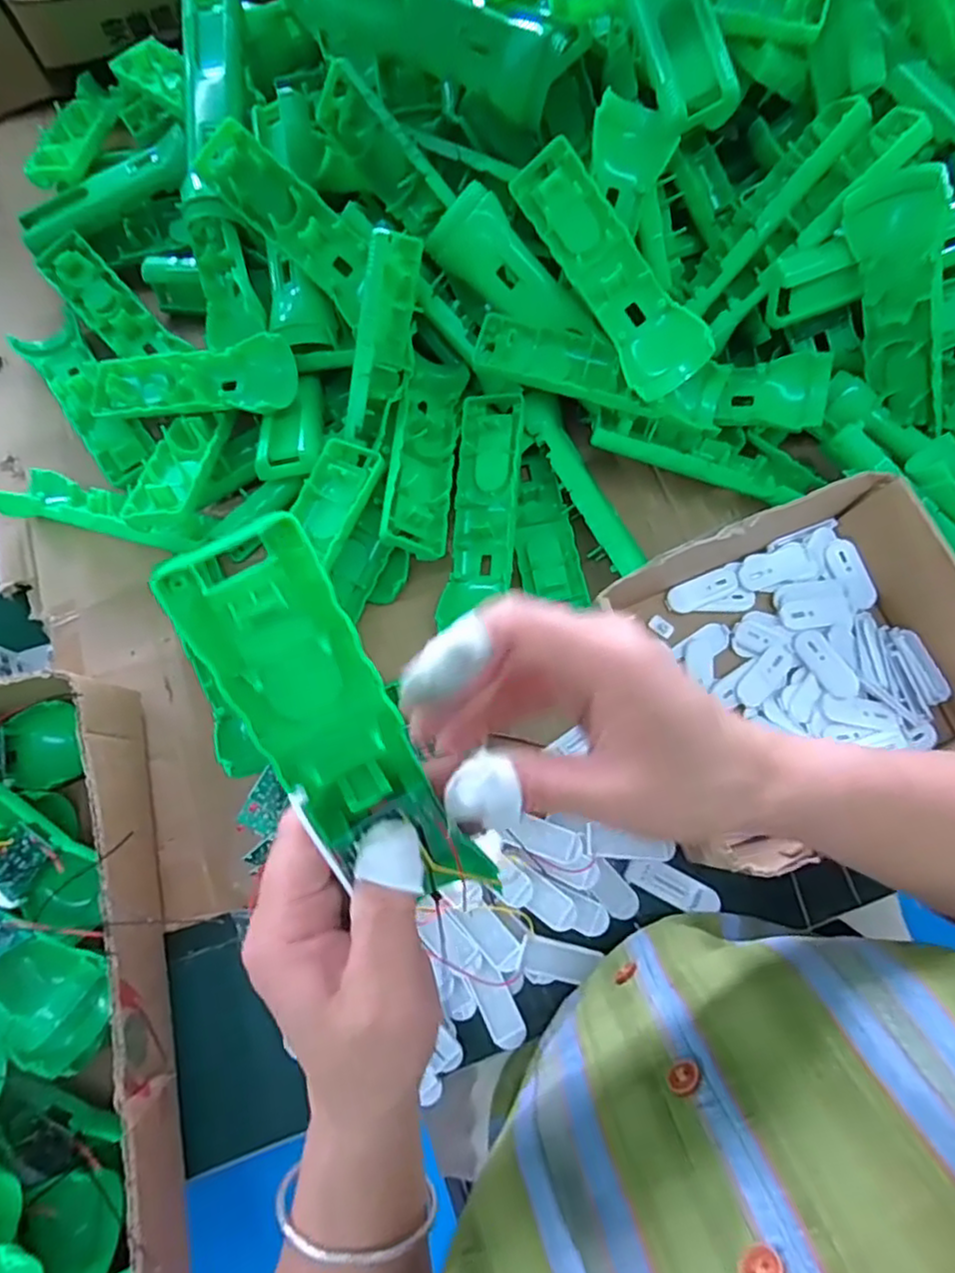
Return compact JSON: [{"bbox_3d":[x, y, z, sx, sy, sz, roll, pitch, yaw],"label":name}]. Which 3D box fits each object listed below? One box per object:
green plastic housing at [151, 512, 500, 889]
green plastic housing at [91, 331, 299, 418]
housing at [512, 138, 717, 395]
[{"bbox_3d":[-0.042,0.033,0.205,0.044,0.017,0.144,-32,113,-8],"label":"green plastic housing"},{"bbox_3d":[-0.205,-0.174,0.446,0.165,0.028,0.048,1,73,16],"label":"green plastic housing"},{"bbox_3d":[0.077,-0.223,0.388,0.046,0.033,0.162,-34,90,-8],"label":"housing"}]

